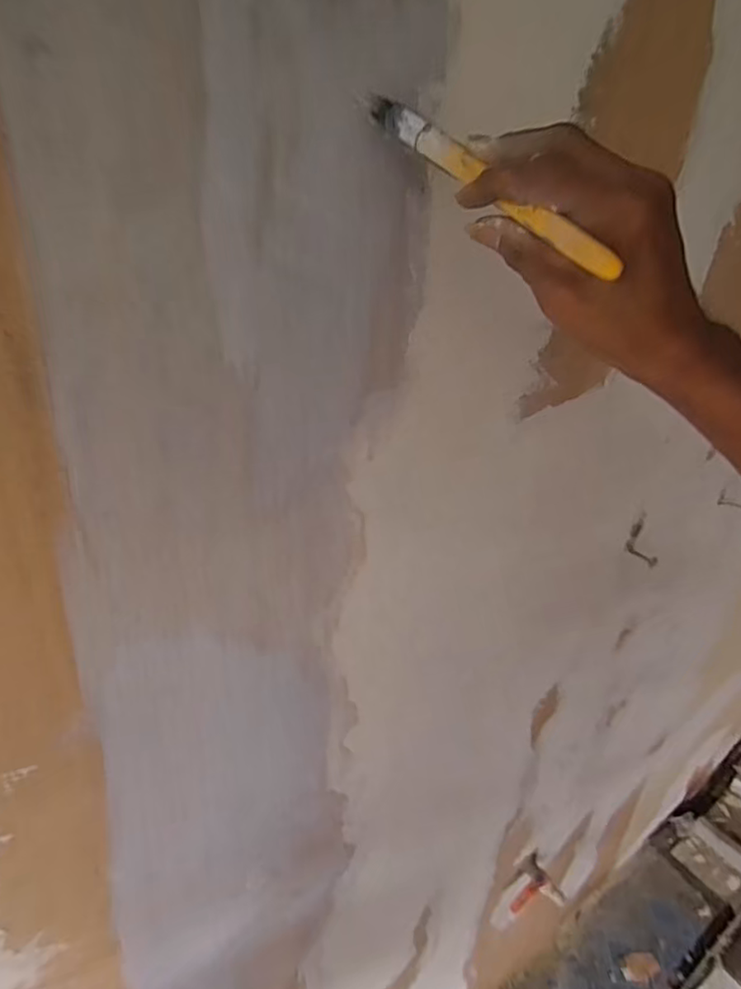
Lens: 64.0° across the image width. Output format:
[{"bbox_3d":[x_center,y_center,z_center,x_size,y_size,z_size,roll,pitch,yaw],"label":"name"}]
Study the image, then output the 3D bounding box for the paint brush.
[{"bbox_3d":[0.053,-0.161,0.300,0.016,0.017,0.181,-17,57,-34],"label":"paint brush"}]

